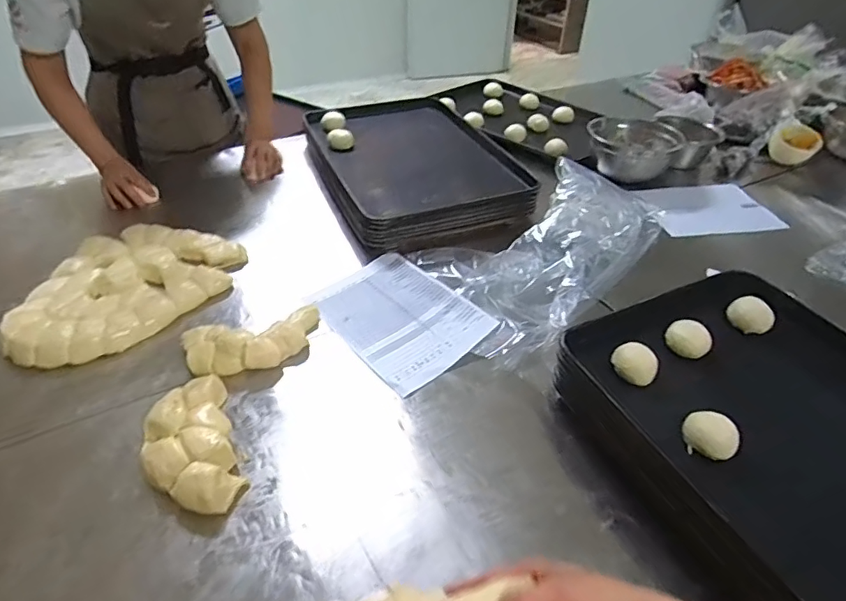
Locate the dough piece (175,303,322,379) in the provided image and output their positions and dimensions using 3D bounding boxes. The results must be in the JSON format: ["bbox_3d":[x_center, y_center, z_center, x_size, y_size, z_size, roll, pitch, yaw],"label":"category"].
[{"bbox_3d":[-0.258,0.056,0.806,0.201,0.045,0.098,-11,42,-16],"label":"dough piece"}]

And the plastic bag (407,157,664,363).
[{"bbox_3d":[0.223,-0.105,0.998,0.292,0.074,0.542,32,48,31],"label":"plastic bag"}]

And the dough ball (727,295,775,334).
[{"bbox_3d":[0.482,0.020,0.772,0.050,0.031,0.058,-28,49,-32],"label":"dough ball"}]

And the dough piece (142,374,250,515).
[{"bbox_3d":[-0.296,0.183,0.672,0.101,0.046,0.193,-16,43,-21],"label":"dough piece"}]

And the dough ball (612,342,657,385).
[{"bbox_3d":[0.285,0.084,0.708,0.058,0.026,0.048,28,46,28],"label":"dough ball"}]

